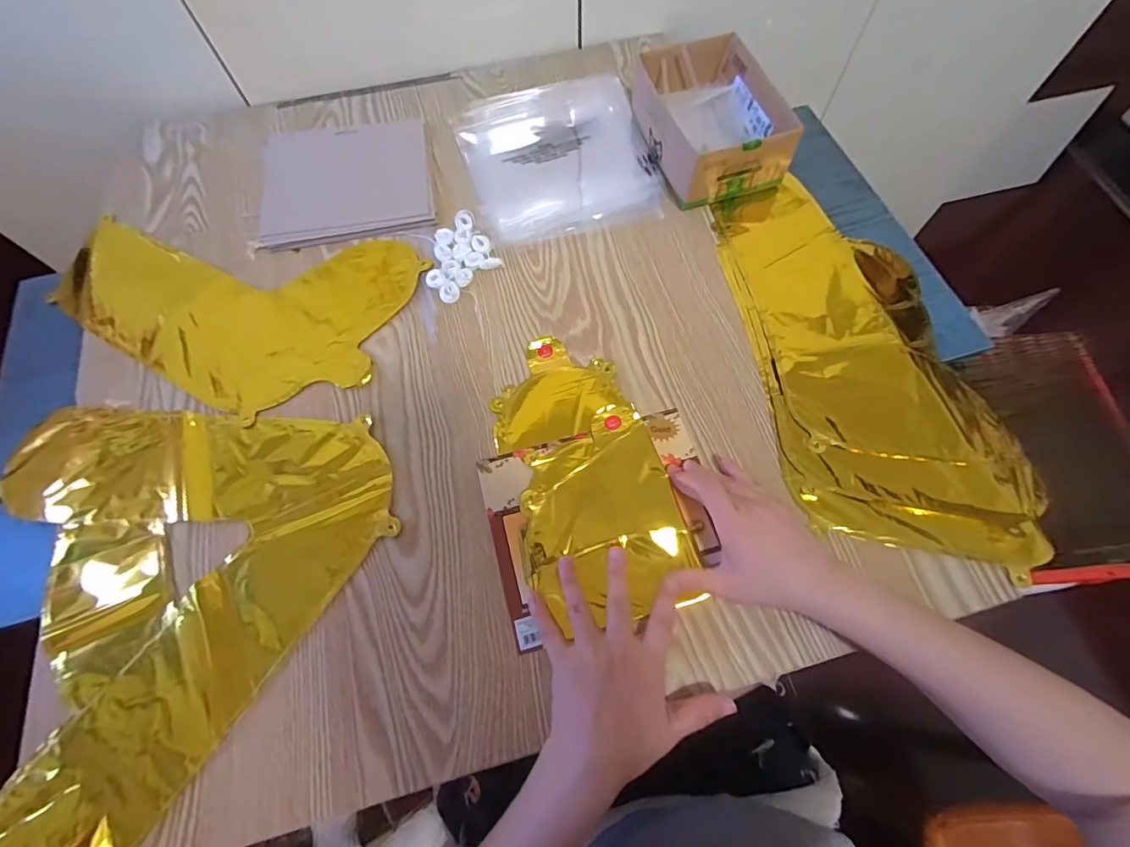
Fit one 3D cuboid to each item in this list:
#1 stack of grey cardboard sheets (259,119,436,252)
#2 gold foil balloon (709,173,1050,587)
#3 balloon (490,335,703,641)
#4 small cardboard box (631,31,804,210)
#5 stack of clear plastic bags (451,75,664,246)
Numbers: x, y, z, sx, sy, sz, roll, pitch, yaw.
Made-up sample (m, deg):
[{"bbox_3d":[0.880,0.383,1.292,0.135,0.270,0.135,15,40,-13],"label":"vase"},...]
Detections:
[{"bbox_3d":[-0.257,-0.290,0.566,0.192,0.018,0.163,-11,66,-4],"label":"stack of grey cardboard sheets"},{"bbox_3d":[0.288,-0.081,0.470,0.209,0.012,0.416,-5,66,-1],"label":"gold foil balloon"},{"bbox_3d":[0.017,0.034,0.432,0.135,0.023,0.256,-14,66,-5],"label":"balloon"},{"bbox_3d":[0.163,-0.346,0.554,0.124,0.075,0.179,-18,67,-7],"label":"small cardboard box"},{"bbox_3d":[-0.009,-0.325,0.585,0.215,0.012,0.239,-13,66,-5],"label":"stack of clear plastic bags"}]

